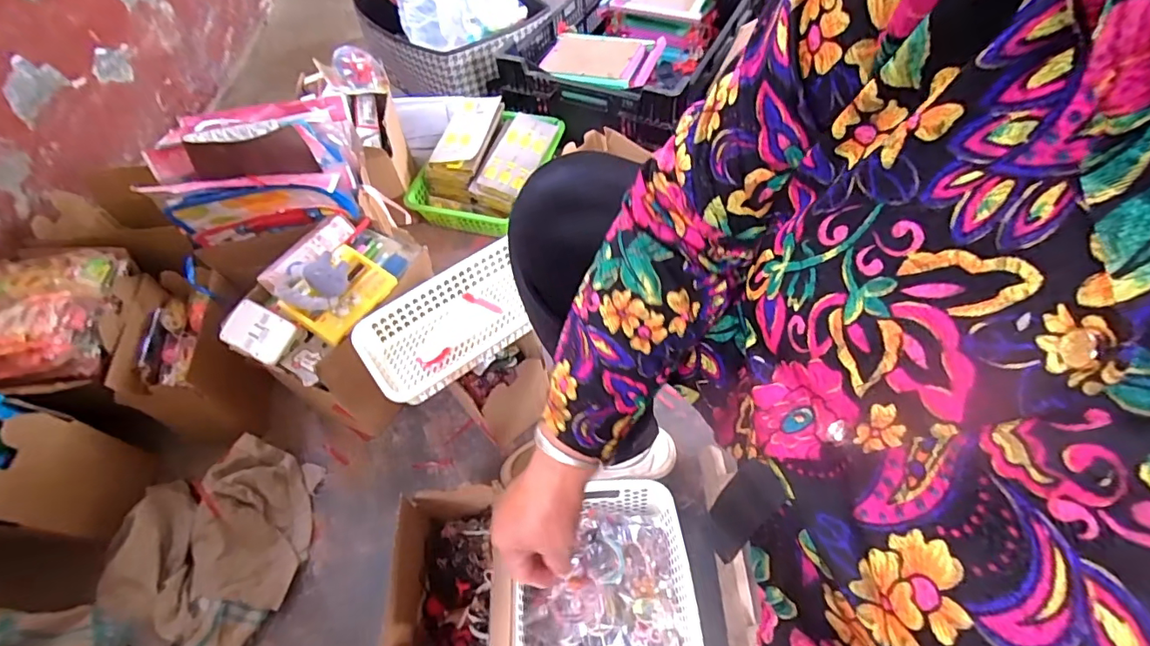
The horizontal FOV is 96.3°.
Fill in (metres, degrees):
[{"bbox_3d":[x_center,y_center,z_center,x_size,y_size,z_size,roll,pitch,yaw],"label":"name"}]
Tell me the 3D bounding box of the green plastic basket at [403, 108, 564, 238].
[{"bbox_3d":[-0.168,-0.319,1.036,0.225,0.109,0.320,16,58,16],"label":"green plastic basket"}]

